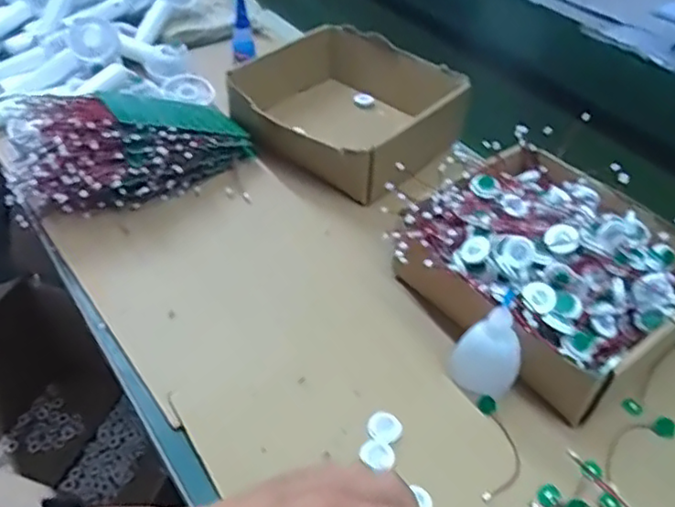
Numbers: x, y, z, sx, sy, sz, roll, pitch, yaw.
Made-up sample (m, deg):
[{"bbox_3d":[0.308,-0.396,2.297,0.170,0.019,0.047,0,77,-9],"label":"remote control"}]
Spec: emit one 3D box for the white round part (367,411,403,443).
[{"bbox_3d":[0.034,0.125,0.455,0.024,0.004,0.023,0,41,0],"label":"white round part"}]

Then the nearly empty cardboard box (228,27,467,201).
[{"bbox_3d":[0.009,-0.163,0.689,0.203,0.071,0.210,-32,50,-31],"label":"nearly empty cardboard box"}]

